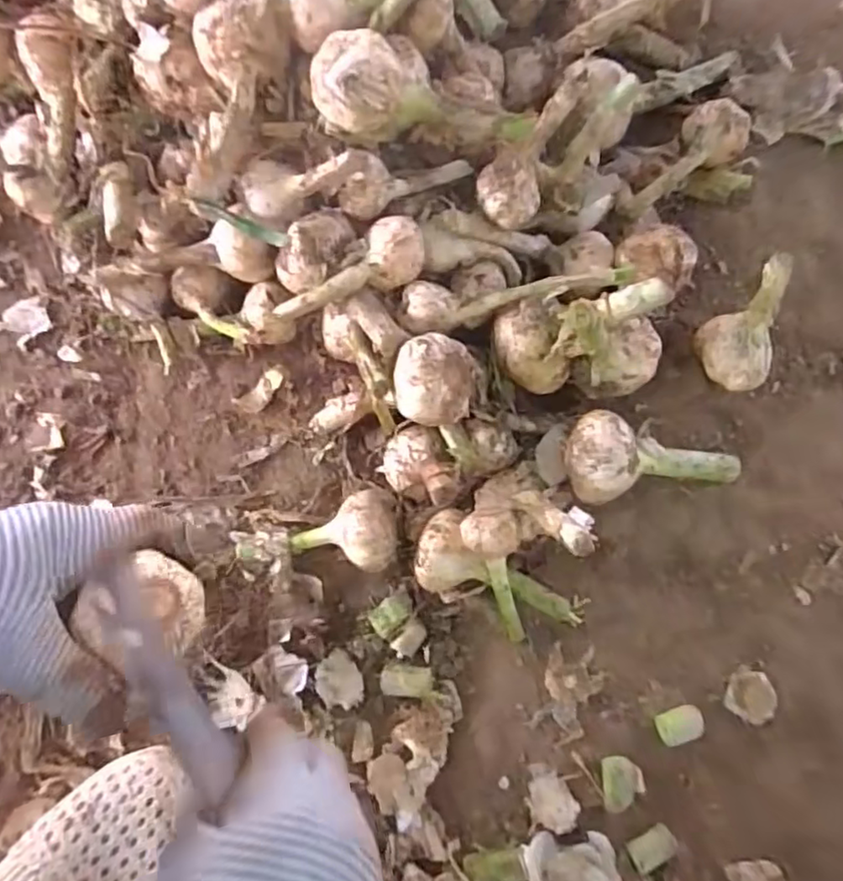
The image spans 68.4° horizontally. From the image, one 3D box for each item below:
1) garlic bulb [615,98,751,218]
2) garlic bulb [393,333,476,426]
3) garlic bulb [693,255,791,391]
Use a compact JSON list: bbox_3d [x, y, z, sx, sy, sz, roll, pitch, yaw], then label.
[{"bbox_3d":[0.192,-0.202,0.459,0.044,0.033,0.117,42,80,11],"label":"garlic bulb"},{"bbox_3d":[0.009,-0.034,0.392,0.047,0.046,0.053,4,75,3],"label":"garlic bulb"},{"bbox_3d":[0.218,-0.069,0.414,0.060,0.078,0.052,-41,78,-9],"label":"garlic bulb"}]

